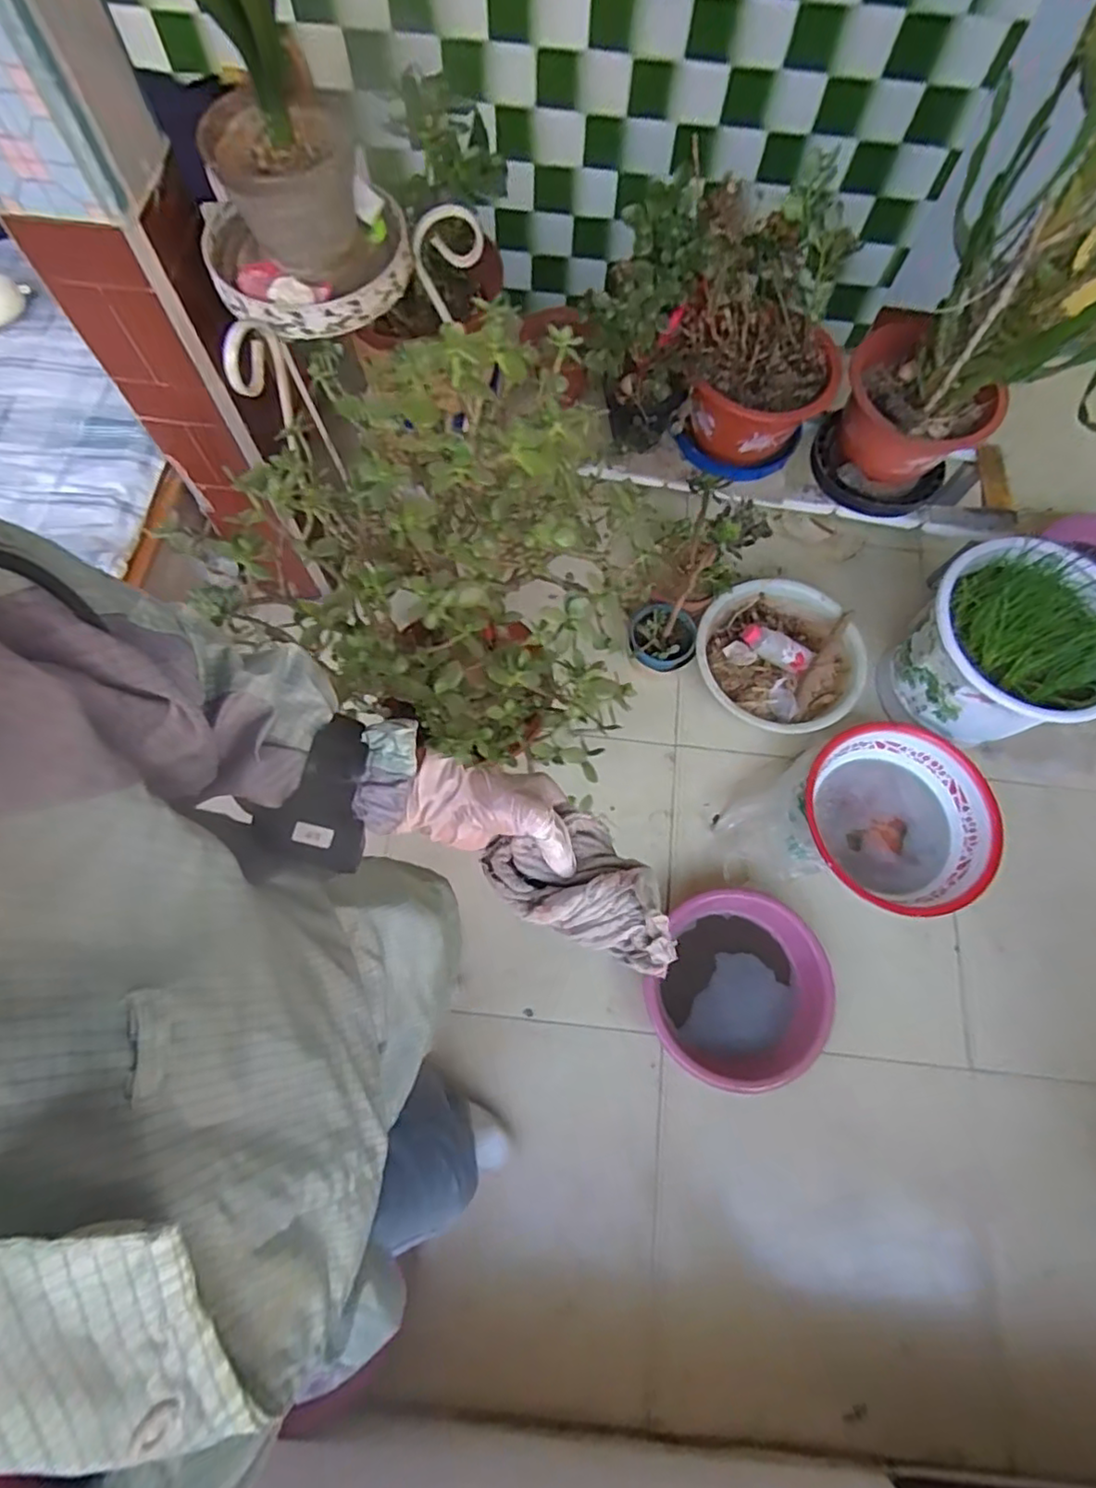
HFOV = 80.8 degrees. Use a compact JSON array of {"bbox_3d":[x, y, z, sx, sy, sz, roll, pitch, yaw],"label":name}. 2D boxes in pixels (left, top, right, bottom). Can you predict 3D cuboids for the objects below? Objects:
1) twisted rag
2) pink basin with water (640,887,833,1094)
[{"bbox_3d":[0.025,0.101,0.446,0.137,0.052,0.084,44,79,9],"label":"twisted rag"},{"bbox_3d":[0.363,0.461,1.237,0.314,0.101,0.338,1,69,0],"label":"pink basin with water"}]

